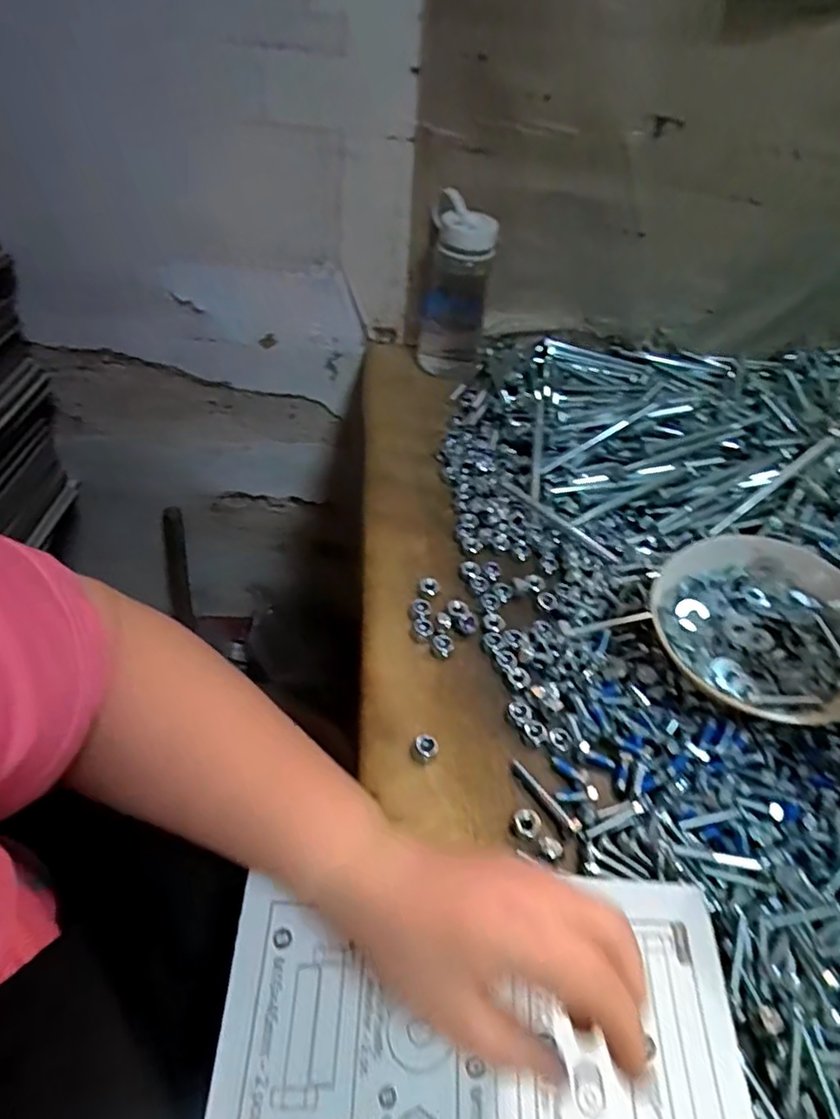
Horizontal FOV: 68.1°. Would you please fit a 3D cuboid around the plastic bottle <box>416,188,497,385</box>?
[{"bbox_3d":[0.040,-0.299,0.708,0.076,0.175,0.062,7,46,-1],"label":"plastic bottle"}]

